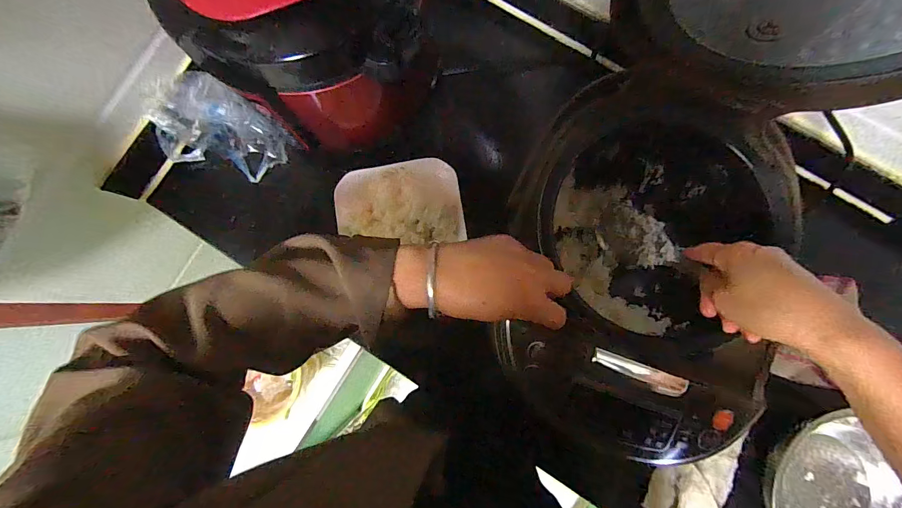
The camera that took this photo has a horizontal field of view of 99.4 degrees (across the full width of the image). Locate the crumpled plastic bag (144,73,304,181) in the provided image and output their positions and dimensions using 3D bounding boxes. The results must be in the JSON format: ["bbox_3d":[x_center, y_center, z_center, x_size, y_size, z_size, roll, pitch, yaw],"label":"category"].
[{"bbox_3d":[-0.338,-0.175,0.561,0.165,0.112,0.121,27,85,5],"label":"crumpled plastic bag"}]

